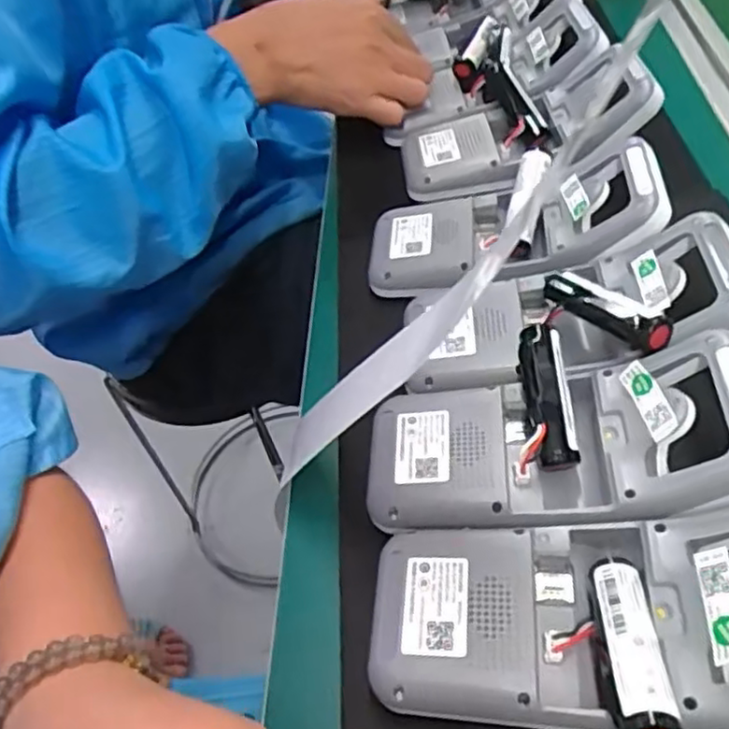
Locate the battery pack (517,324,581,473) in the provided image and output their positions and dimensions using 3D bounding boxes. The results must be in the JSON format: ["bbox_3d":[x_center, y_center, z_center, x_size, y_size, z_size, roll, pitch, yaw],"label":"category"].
[{"bbox_3d":[0.084,0.015,0.308,0.020,0.016,0.066,-7,76,-1],"label":"battery pack"}]

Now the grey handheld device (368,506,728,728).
[{"bbox_3d":[0.086,0.096,0.250,0.167,0.031,0.078,-10,48,22],"label":"grey handheld device"}]

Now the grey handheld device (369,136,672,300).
[{"bbox_3d":[0.086,-0.083,0.400,0.167,0.029,0.083,-10,48,20],"label":"grey handheld device"}]

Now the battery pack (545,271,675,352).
[{"bbox_3d":[0.116,-0.028,0.327,0.019,0.015,0.070,-28,39,-17],"label":"battery pack"}]

